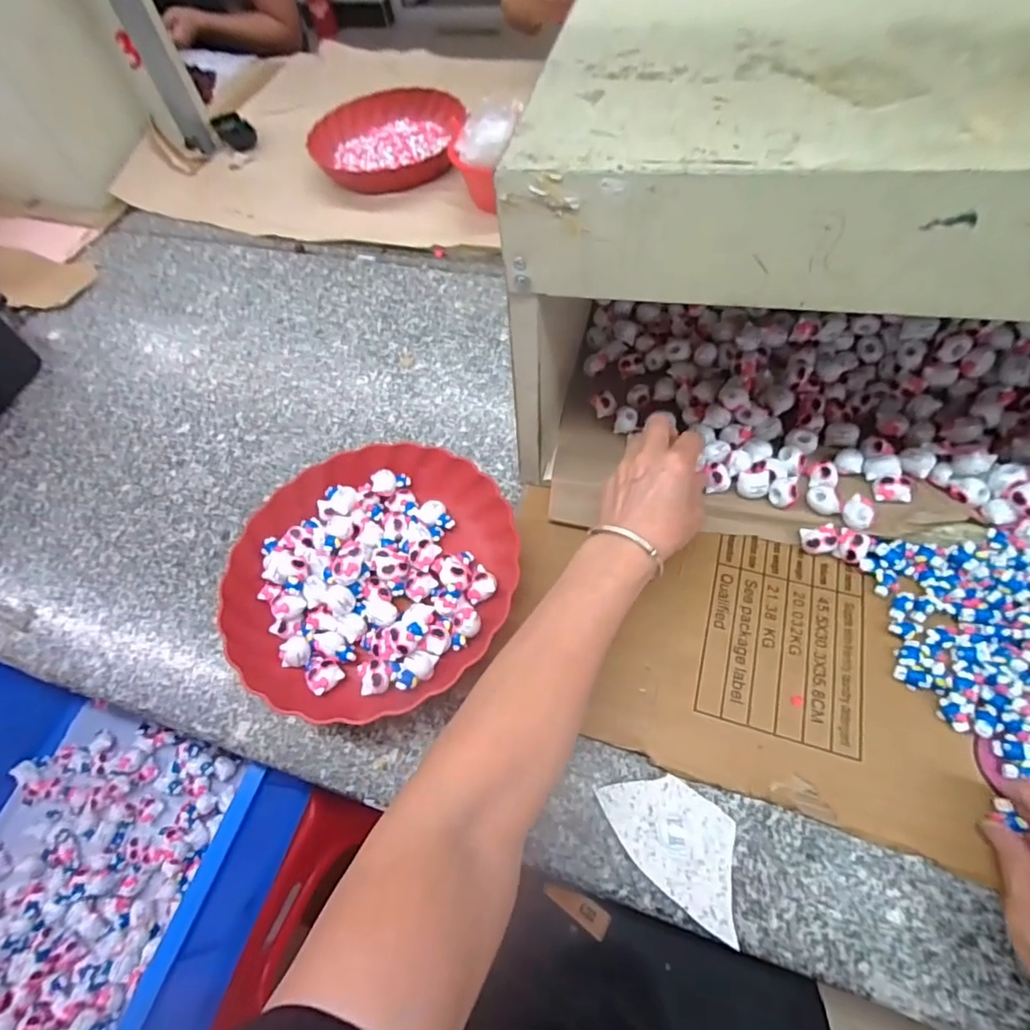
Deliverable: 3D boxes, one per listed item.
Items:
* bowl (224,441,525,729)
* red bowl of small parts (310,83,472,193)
[{"bbox_3d":[-0.119,0.049,0.470,0.235,0.056,0.225,-2,60,3],"label":"bowl"},{"bbox_3d":[-0.201,-0.583,0.848,0.219,0.046,0.239,-2,60,3],"label":"red bowl of small parts"}]

